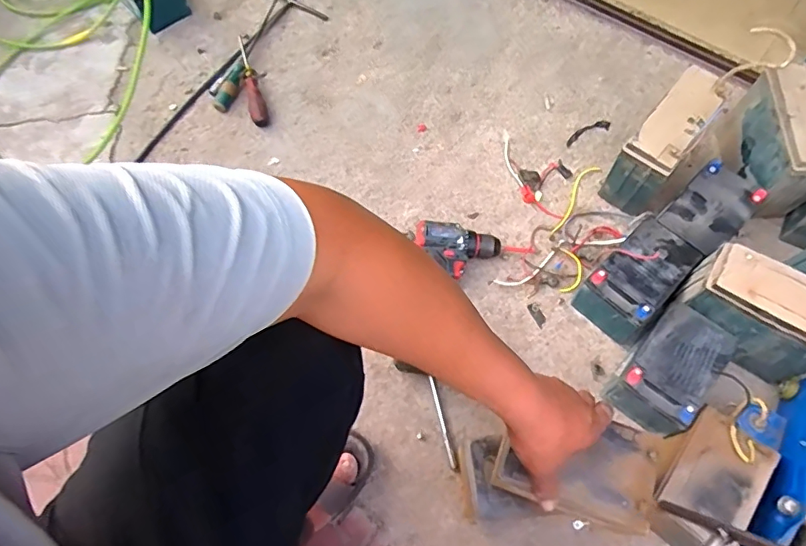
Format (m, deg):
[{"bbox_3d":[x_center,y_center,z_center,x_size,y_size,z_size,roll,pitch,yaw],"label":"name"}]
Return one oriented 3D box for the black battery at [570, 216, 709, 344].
[{"bbox_3d":[0.349,0.015,0.776,0.103,0.102,0.166,42,75,18],"label":"black battery"}]

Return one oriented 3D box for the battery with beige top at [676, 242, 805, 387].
[{"bbox_3d":[0.478,0.060,0.701,0.182,0.150,0.081,32,66,14],"label":"battery with beige top"}]

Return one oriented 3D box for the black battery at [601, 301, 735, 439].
[{"bbox_3d":[0.365,0.130,0.708,0.099,0.079,0.150,36,67,16],"label":"black battery"}]

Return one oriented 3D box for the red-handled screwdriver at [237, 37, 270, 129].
[{"bbox_3d":[-0.301,-0.381,0.995,0.032,0.030,0.225,-18,64,-11],"label":"red-handled screwdriver"}]

